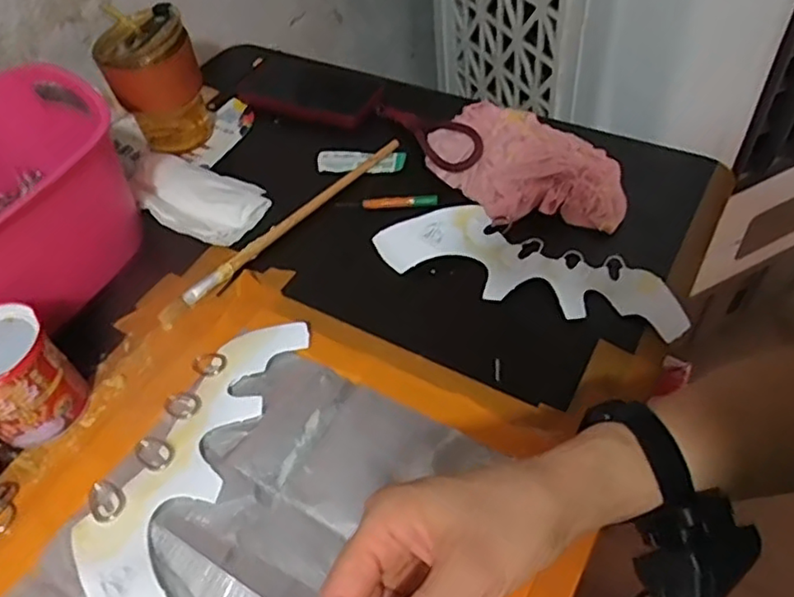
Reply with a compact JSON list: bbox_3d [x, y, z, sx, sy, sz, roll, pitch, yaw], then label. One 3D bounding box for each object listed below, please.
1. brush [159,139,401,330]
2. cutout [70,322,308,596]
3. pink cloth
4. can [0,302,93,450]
[{"bbox_3d":[-0.095,-0.066,0.545,0.016,0.011,0.269,34,62,28],"label":"brush"},{"bbox_3d":[-0.141,0.105,0.411,0.085,0.009,0.227,11,53,14],"label":"cutout"},{"bbox_3d":[0.115,-0.114,0.546,0.179,0.037,0.107,35,62,28],"label":"pink cloth"},{"bbox_3d":[-0.255,0.055,0.422,0.059,0.079,0.066,23,57,22],"label":"can"}]

